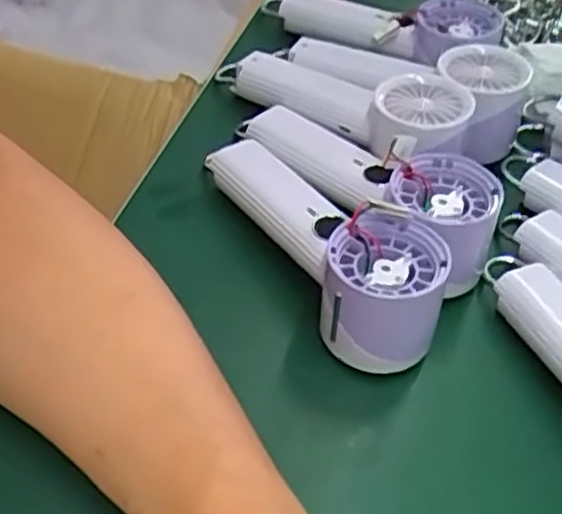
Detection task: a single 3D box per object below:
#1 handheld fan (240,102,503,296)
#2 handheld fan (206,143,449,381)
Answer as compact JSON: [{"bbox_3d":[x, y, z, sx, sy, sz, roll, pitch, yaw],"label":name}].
[{"bbox_3d":[0.044,-0.051,0.438,0.190,0.054,0.070,36,57,26],"label":"handheld fan"},{"bbox_3d":[0.020,-0.019,0.405,0.065,0.056,0.189,-25,54,-22],"label":"handheld fan"}]

